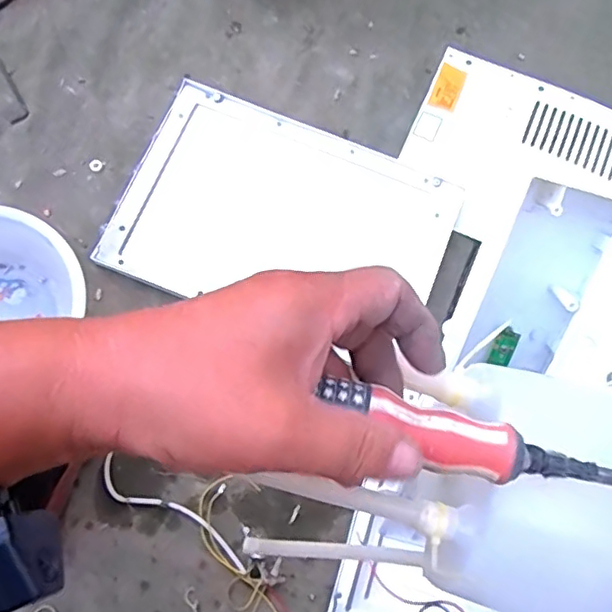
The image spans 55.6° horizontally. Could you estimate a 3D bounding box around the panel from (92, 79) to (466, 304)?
[{"bbox_3d":[-0.026,-0.115,0.799,0.433,0.015,0.281,21,81,0],"label":"panel"}]

